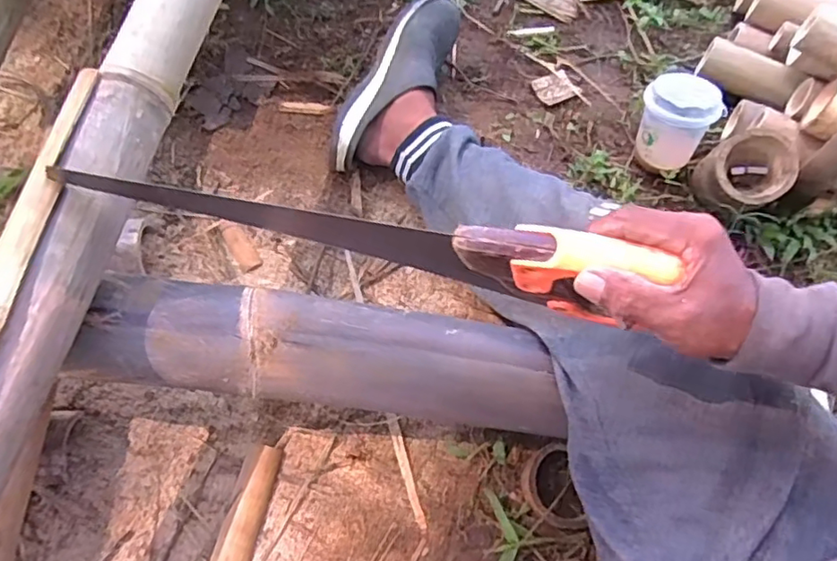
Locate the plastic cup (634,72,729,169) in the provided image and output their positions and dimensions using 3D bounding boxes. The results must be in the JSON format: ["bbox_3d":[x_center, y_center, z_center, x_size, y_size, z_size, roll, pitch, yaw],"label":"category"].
[{"bbox_3d":[0.310,-0.190,0.733,0.084,0.107,0.080,0,66,0],"label":"plastic cup"}]

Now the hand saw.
[{"bbox_3d":[-0.048,-0.026,0.425,0.412,0.085,0.034,10,65,13],"label":"hand saw"}]

